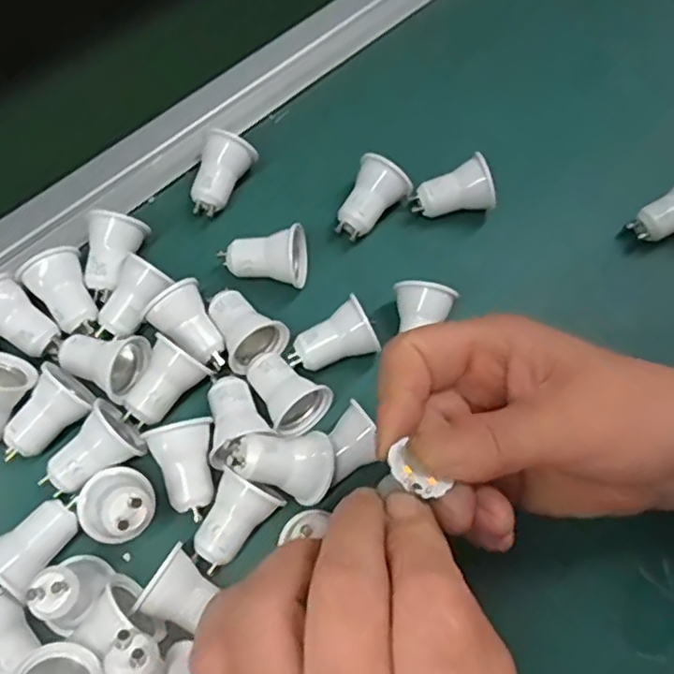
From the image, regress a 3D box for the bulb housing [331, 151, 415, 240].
[{"bbox_3d":[0.021,-0.076,0.368,0.031,0.029,0.039,25,69,8],"label":"bulb housing"}]

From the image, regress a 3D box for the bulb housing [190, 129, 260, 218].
[{"bbox_3d":[-0.065,-0.091,0.374,0.027,0.034,0.040,16,68,4],"label":"bulb housing"}]

